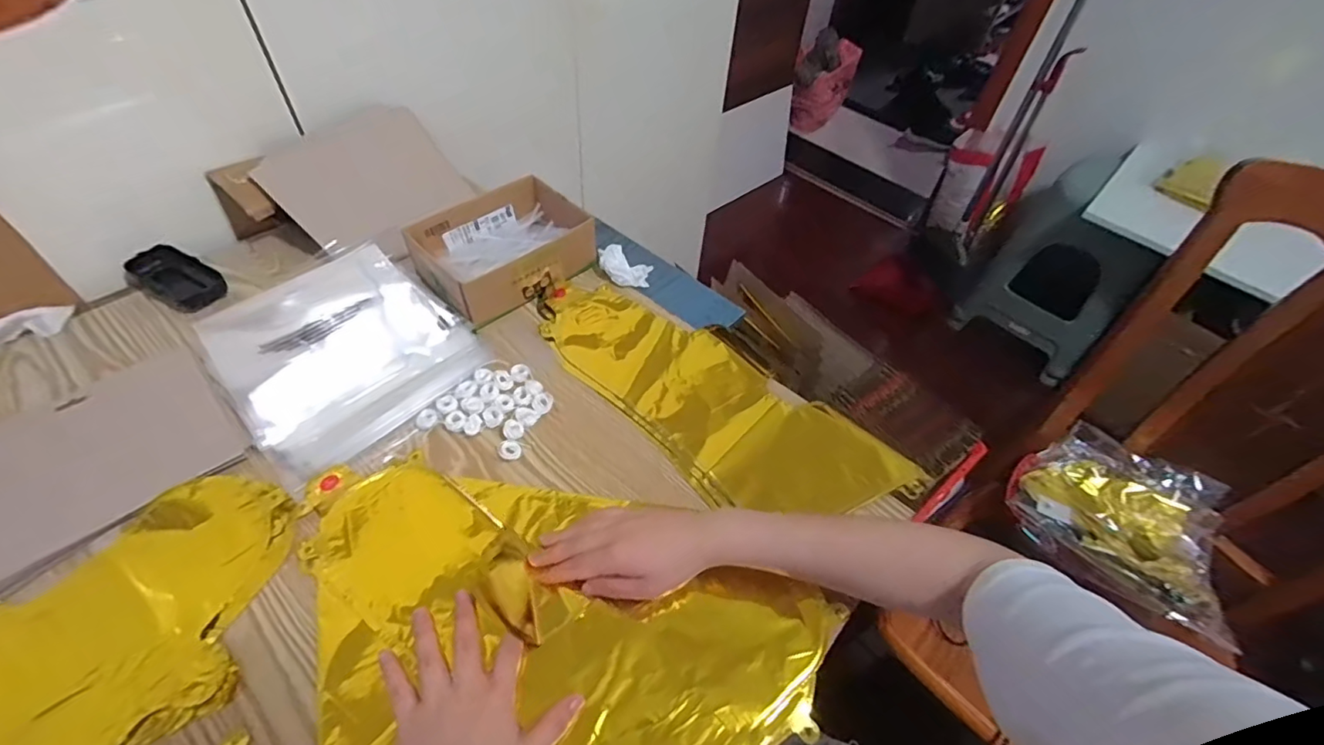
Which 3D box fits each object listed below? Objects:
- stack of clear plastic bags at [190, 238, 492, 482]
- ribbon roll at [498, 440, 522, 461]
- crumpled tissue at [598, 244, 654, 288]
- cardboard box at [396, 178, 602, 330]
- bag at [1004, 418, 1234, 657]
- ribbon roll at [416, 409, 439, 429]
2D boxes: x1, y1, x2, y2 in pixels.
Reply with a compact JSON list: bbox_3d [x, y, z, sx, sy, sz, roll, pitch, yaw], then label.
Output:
[{"bbox_3d":[-0.338,-0.035,0.591,0.253,0.020,0.213,37,57,23],"label":"stack of clear plastic bags"},{"bbox_3d":[-0.143,0.073,0.529,0.020,0.010,0.017,-13,53,-15],"label":"ribbon roll"},{"bbox_3d":[-0.048,-0.129,0.708,0.069,0.040,0.062,8,51,1],"label":"crumpled tissue"},{"bbox_3d":[-0.181,-0.151,0.662,0.187,0.052,0.140,-33,61,-27],"label":"cardboard box"},{"bbox_3d":[0.678,0.218,0.832,0.287,0.086,0.254,36,52,24],"label":"bag"},{"bbox_3d":[-0.226,0.044,0.544,0.020,0.004,0.022,2,51,-3],"label":"ribbon roll"}]

